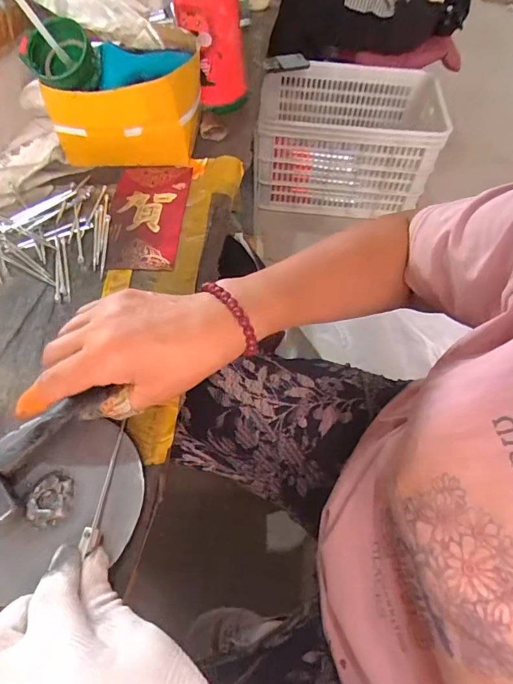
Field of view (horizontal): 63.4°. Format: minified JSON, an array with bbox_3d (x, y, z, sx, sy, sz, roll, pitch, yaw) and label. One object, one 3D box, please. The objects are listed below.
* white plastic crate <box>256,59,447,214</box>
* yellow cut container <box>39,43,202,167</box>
[{"bbox_3d":[0.279,-0.640,1.296,0.559,0.274,0.427,8,57,3],"label":"white plastic crate"},{"bbox_3d":[-0.149,-0.276,0.491,0.159,0.098,0.116,7,57,5],"label":"yellow cut container"}]

